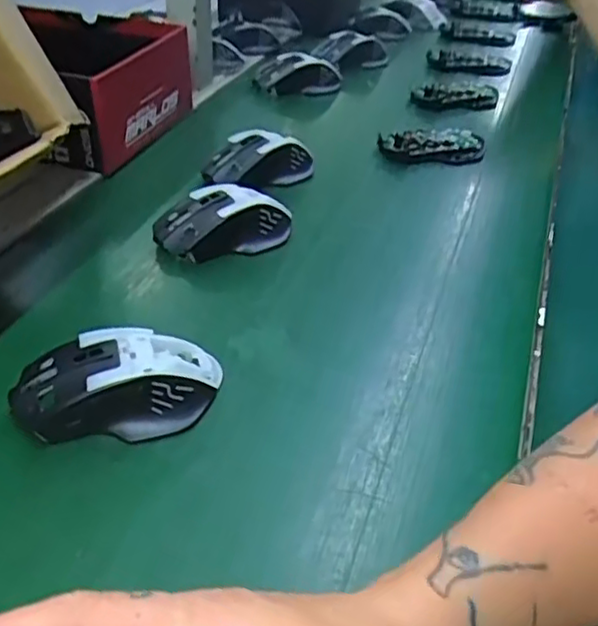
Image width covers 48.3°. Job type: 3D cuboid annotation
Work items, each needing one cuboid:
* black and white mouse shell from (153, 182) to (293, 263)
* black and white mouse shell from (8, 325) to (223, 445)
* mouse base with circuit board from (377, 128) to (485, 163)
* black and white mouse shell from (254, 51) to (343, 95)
[{"bbox_3d":[-0.057,-0.075,0.528,0.113,0.039,0.069,-7,39,-14],"label":"black and white mouse shell"},{"bbox_3d":[-0.102,0.039,0.378,0.111,0.032,0.059,-5,39,-11],"label":"black and white mouse shell"},{"bbox_3d":[0.136,-0.172,0.683,0.109,0.021,0.061,-2,39,-8],"label":"mouse base with circuit board"},{"bbox_3d":[-0.002,-0.290,0.815,0.108,0.043,0.062,-7,39,-14],"label":"black and white mouse shell"}]

